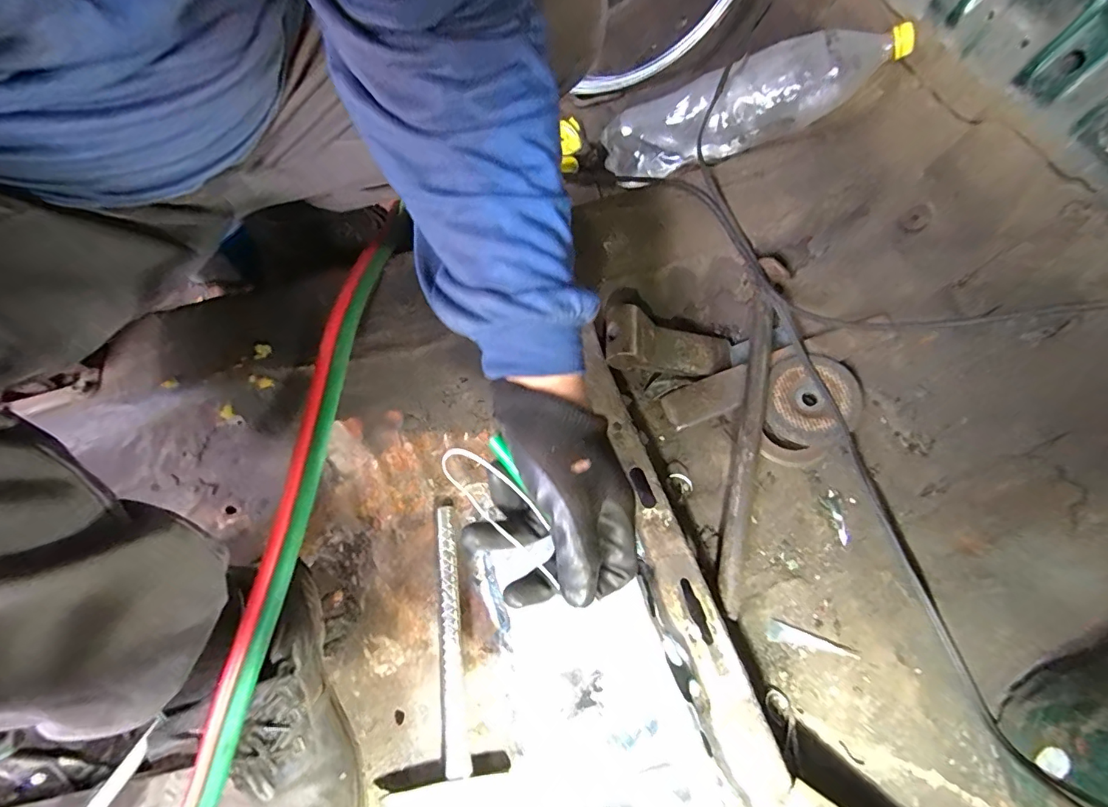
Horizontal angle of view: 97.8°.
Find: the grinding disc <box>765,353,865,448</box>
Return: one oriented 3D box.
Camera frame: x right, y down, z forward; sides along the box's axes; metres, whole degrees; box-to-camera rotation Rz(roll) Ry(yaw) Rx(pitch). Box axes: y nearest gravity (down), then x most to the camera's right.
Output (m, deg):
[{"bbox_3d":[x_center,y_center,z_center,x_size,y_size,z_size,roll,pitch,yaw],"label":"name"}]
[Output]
[{"bbox_3d":[0.269,-0.002,0.500,0.088,0.010,0.094,-4,73,13],"label":"grinding disc"}]

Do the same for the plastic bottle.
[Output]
[{"bbox_3d":[0.216,-0.346,0.571,0.332,0.079,0.083,-9,61,27],"label":"plastic bottle"}]

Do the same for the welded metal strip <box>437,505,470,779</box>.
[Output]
[{"bbox_3d":[-0.109,0.235,0.508,0.023,0.017,0.253,-7,65,-6],"label":"welded metal strip"}]

